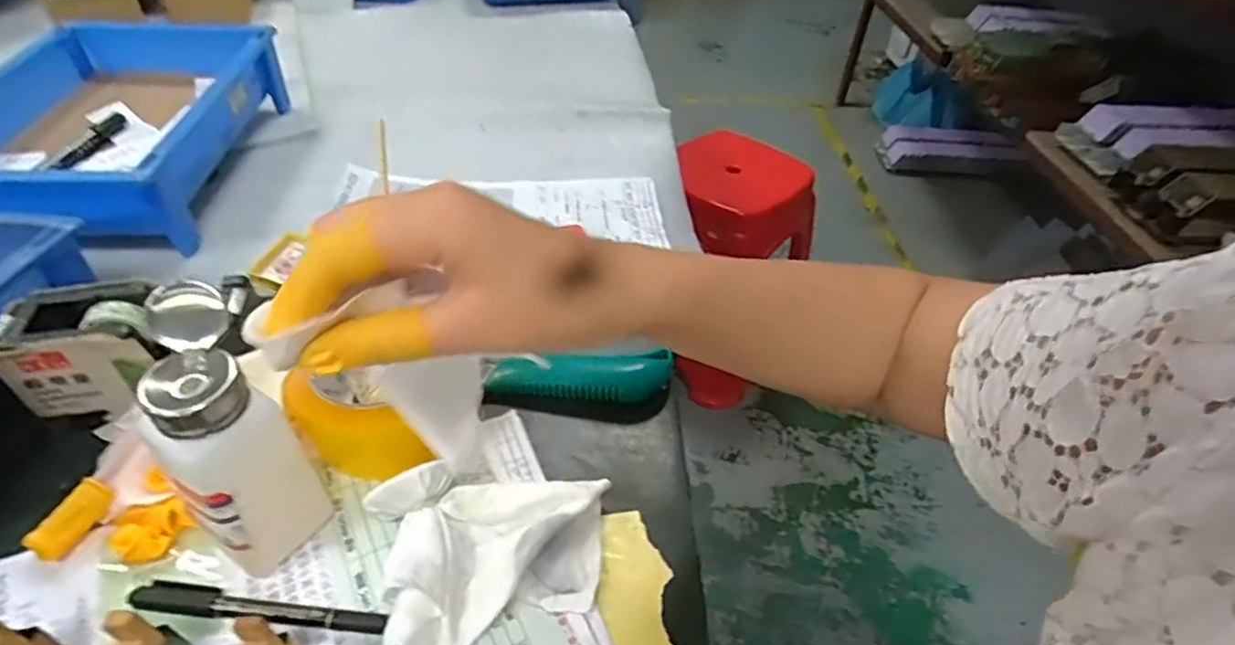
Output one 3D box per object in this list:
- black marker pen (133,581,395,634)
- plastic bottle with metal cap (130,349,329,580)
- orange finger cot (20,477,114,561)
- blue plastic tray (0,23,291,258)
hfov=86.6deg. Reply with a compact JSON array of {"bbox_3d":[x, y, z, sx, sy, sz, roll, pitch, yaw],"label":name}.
[{"bbox_3d":[-0.185,0.147,0.339,0.131,0.010,0.015,5,43,0],"label":"black marker pen"},{"bbox_3d":[-0.189,0.070,0.330,0.055,0.125,0.052,-26,51,-28],"label":"plastic bottle with metal cap"},{"bbox_3d":[-0.301,0.109,0.362,0.014,0.017,0.043,22,62,18],"label":"orange finger cot"},{"bbox_3d":[-0.465,-0.177,0.598,0.224,0.076,0.291,1,43,-4],"label":"blue plastic tray"}]

